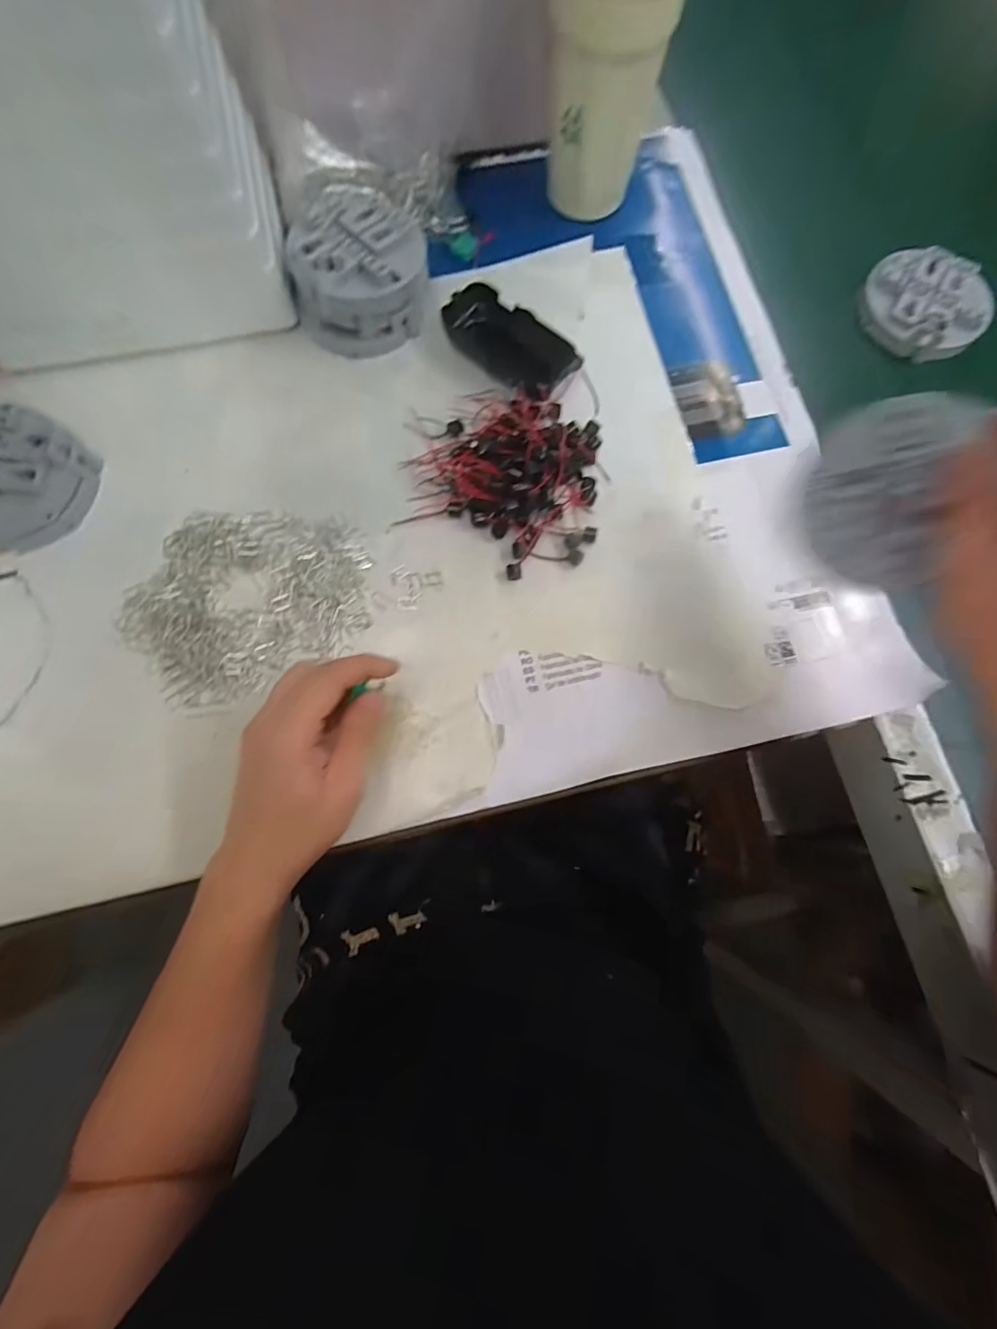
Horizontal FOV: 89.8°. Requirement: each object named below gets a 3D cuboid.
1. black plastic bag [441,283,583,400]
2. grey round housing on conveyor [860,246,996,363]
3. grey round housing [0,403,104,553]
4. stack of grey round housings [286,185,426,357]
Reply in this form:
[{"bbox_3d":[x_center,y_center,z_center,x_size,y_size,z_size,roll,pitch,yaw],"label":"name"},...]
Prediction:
[{"bbox_3d":[0.010,-0.259,0.405,0.111,0.025,0.059,41,80,8],"label":"black plastic bag"},{"bbox_3d":[0.369,-0.312,0.433,0.100,0.020,0.093,0,78,-1],"label":"grey round housing on conveyor"},{"bbox_3d":[-0.358,-0.136,0.365,0.096,0.037,0.101,20,78,3],"label":"grey round housing"},{"bbox_3d":[-0.111,-0.309,0.397,0.101,0.054,0.101,15,78,2],"label":"stack of grey round housings"}]

